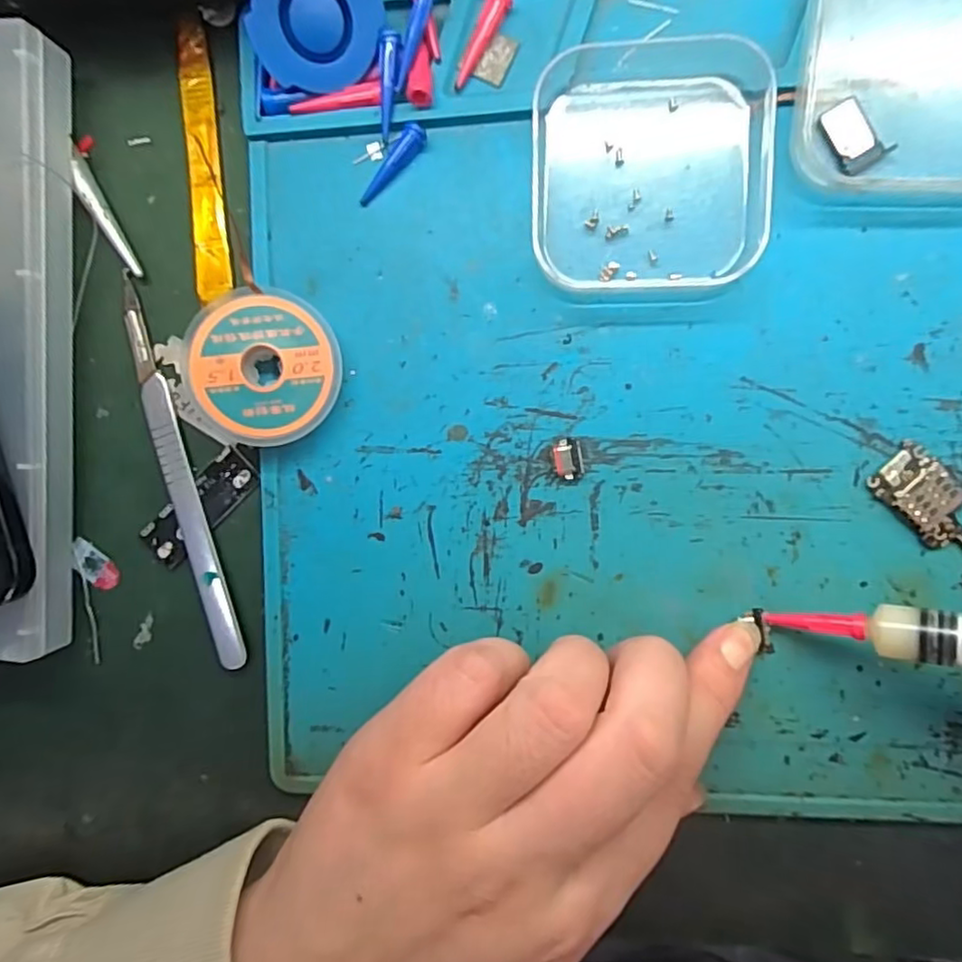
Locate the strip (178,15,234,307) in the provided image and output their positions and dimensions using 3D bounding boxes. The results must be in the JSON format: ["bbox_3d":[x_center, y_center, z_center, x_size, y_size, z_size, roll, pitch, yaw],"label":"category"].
[{"bbox_3d":[-0.088,-0.101,0.201,0.011,0.004,0.084,-4,94,-8],"label":"strip"}]

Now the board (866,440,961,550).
[{"bbox_3d":[0.130,0.010,0.177,0.018,0.005,0.043,-44,87,8],"label":"board"}]

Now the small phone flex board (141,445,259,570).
[{"bbox_3d":[-0.092,0.009,0.205,0.045,0.004,0.016,-44,87,8],"label":"small phone flex board"}]

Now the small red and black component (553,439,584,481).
[{"bbox_3d":[0.026,-0.007,0.190,0.008,0.004,0.012,-3,92,8],"label":"small red and black component"}]

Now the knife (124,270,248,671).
[{"bbox_3d":[-0.098,-0.001,0.206,0.010,0.004,0.127,-17,91,8],"label":"knife"}]

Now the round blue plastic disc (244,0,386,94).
[{"bbox_3d":[-0.047,-0.130,0.179,0.037,0.004,0.033,-7,127,-5],"label":"round blue plastic disc"}]

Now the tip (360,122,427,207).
[{"bbox_3d":[-0.028,-0.096,0.191,0.007,0.005,0.027,44,98,4],"label":"tip"}]

